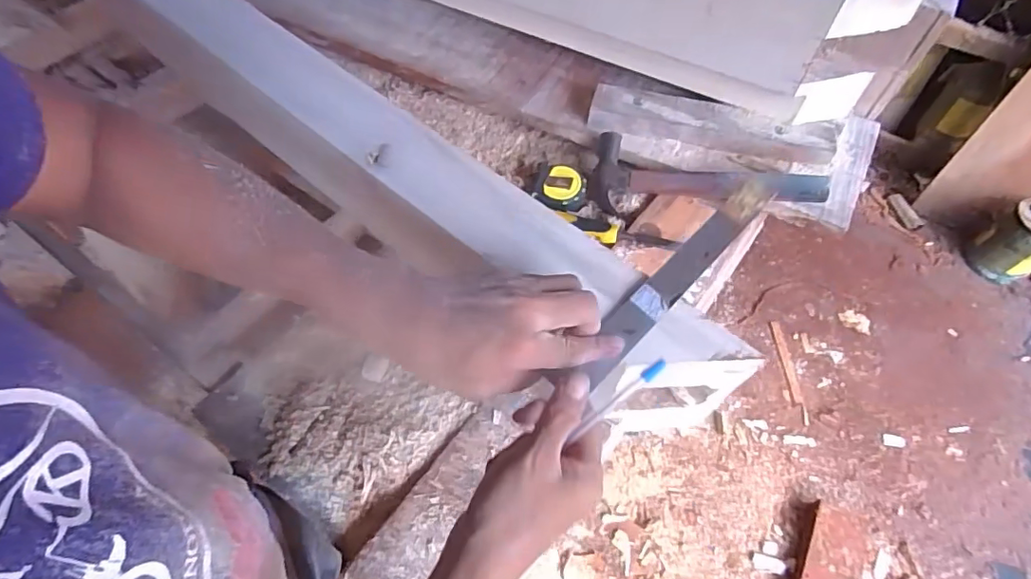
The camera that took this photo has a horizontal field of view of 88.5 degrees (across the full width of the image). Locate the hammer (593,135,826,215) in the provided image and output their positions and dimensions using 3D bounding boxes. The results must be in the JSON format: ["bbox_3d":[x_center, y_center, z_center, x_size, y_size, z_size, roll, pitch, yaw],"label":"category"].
[{"bbox_3d":[0.234,-0.139,0.660,0.283,0.060,0.094,9,56,18],"label":"hammer"}]

